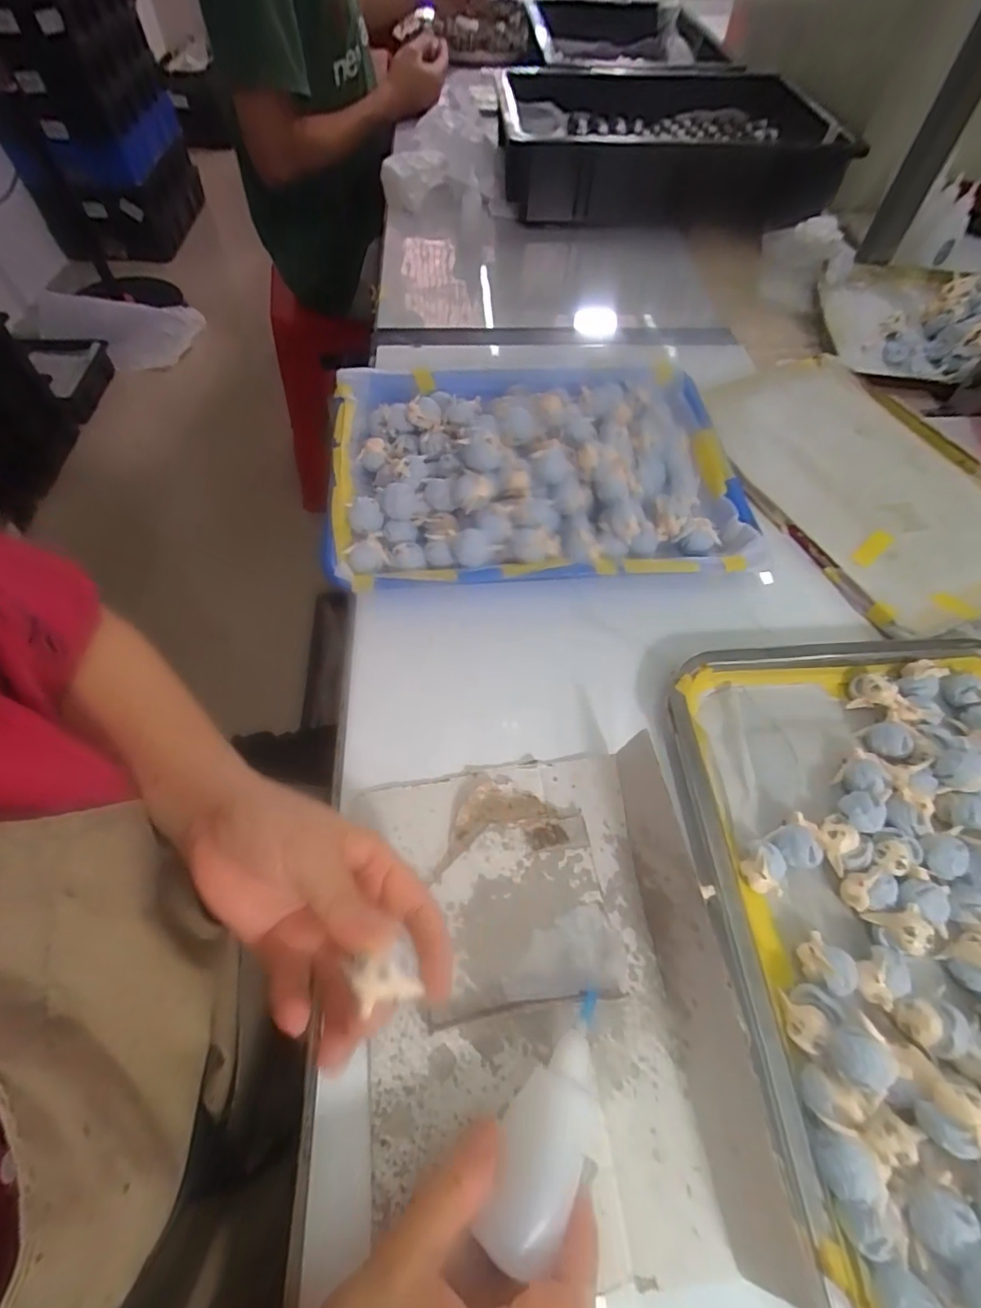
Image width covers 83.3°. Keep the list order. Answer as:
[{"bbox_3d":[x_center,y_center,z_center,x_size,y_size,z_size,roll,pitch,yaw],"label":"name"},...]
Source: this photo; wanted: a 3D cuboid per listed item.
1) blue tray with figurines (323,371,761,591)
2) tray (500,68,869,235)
[{"bbox_3d":[0.038,-0.162,0.452,0.330,0.063,0.239,-4,59,-4],"label":"blue tray with figurines"},{"bbox_3d":[0.247,-0.754,0.799,0.446,0.079,0.377,-6,59,-5],"label":"tray"}]

